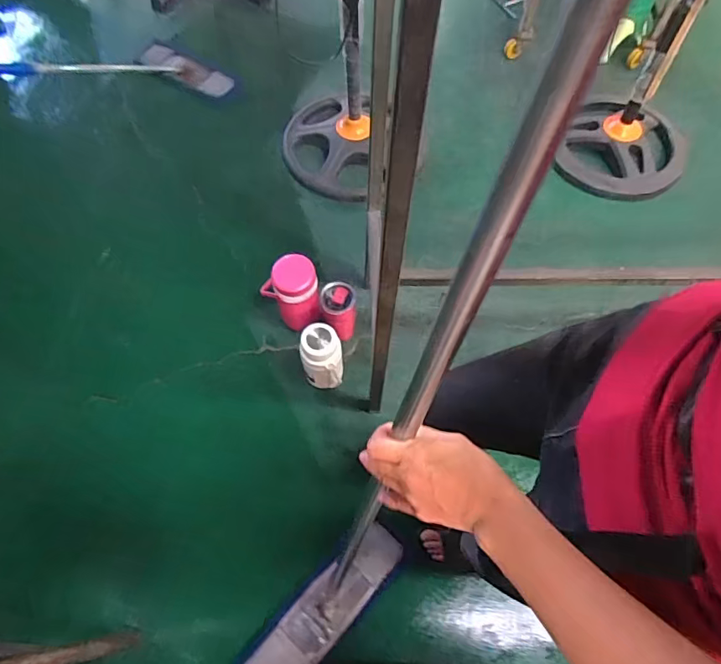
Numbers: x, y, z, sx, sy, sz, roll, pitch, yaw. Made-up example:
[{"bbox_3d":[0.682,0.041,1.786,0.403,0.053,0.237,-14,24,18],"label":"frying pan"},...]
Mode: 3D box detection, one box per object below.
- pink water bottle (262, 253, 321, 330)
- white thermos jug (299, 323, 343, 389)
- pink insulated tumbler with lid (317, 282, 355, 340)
[{"bbox_3d":[-0.183,-0.098,1.278,0.144,0.193,0.113,-9,64,-5],"label":"pink water bottle"},{"bbox_3d":[-0.095,0.067,1.216,0.098,0.192,0.100,0,63,0],"label":"white thermos jug"},{"bbox_3d":[-0.061,-0.053,1.290,0.094,0.148,0.098,0,63,0],"label":"pink insulated tumbler with lid"}]

